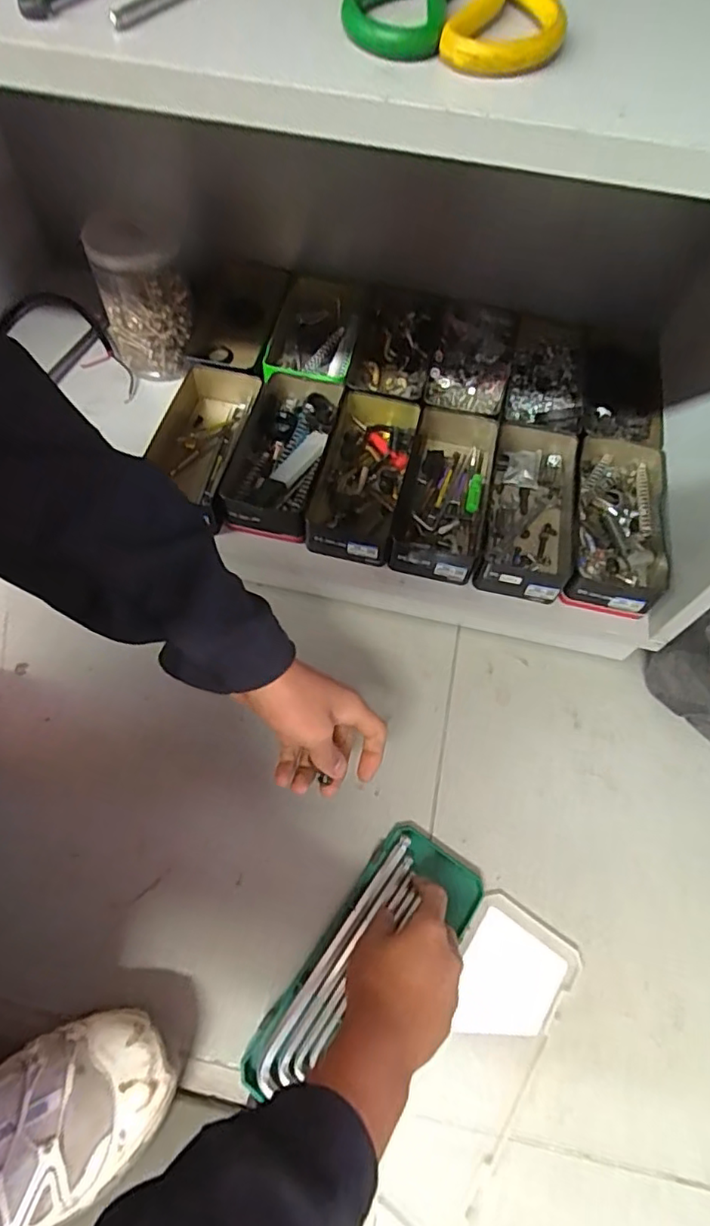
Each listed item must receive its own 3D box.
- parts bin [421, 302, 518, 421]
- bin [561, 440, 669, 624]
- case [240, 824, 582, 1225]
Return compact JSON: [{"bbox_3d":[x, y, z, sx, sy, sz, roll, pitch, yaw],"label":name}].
[{"bbox_3d":[0.132,-0.291,0.697,0.105,0.046,0.191,16,64,5],"label":"parts bin"},{"bbox_3d":[0.275,-0.094,0.611,0.103,0.043,0.205,15,62,5],"label":"bin"},{"bbox_3d":[0.054,0.326,0.486,0.192,0.022,0.229,34,66,13],"label":"case"}]

